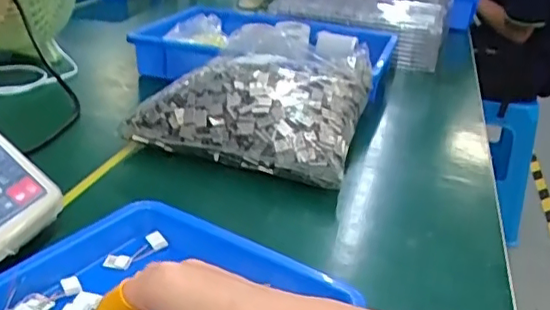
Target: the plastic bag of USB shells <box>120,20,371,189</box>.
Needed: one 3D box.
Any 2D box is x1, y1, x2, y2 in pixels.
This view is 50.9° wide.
[{"bbox_3d":[-0.008,-0.072,0.661,0.233,0.120,0.231,14,27,18],"label":"plastic bag of USB shells"}]

